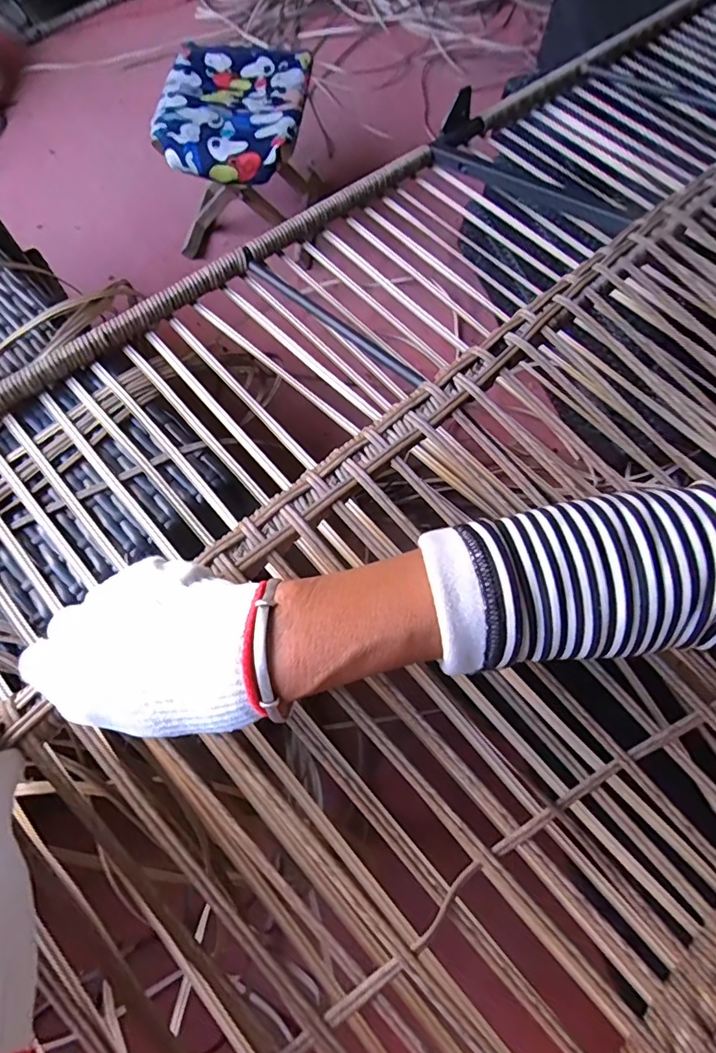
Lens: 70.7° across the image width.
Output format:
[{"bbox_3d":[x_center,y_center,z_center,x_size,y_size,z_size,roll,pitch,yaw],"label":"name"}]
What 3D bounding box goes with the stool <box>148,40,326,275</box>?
[{"bbox_3d":[-0.216,-0.689,0.962,0.237,0.244,0.288,7,68,2],"label":"stool"}]

